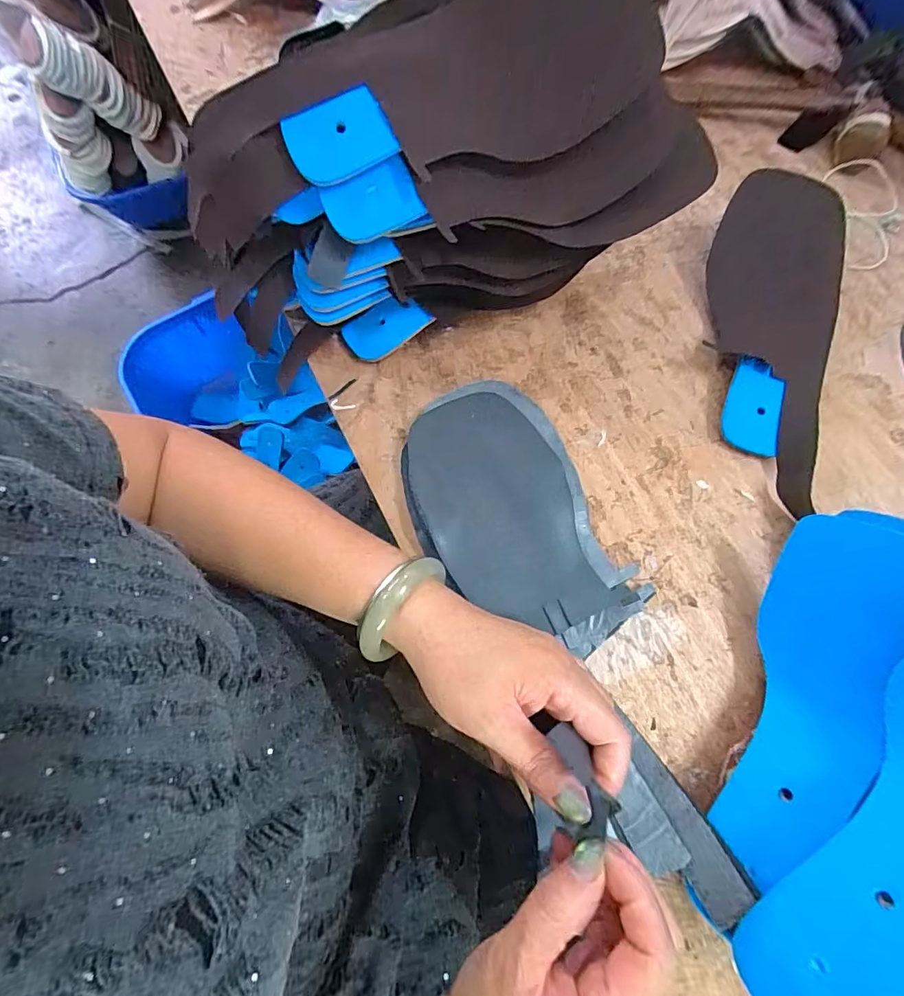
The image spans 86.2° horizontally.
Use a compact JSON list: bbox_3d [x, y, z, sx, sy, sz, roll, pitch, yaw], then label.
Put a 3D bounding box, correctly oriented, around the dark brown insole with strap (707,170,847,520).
[{"bbox_3d":[0.271,-0.135,0.390,0.086,0.060,0.285,6,69,2],"label":"dark brown insole with strap"}]

